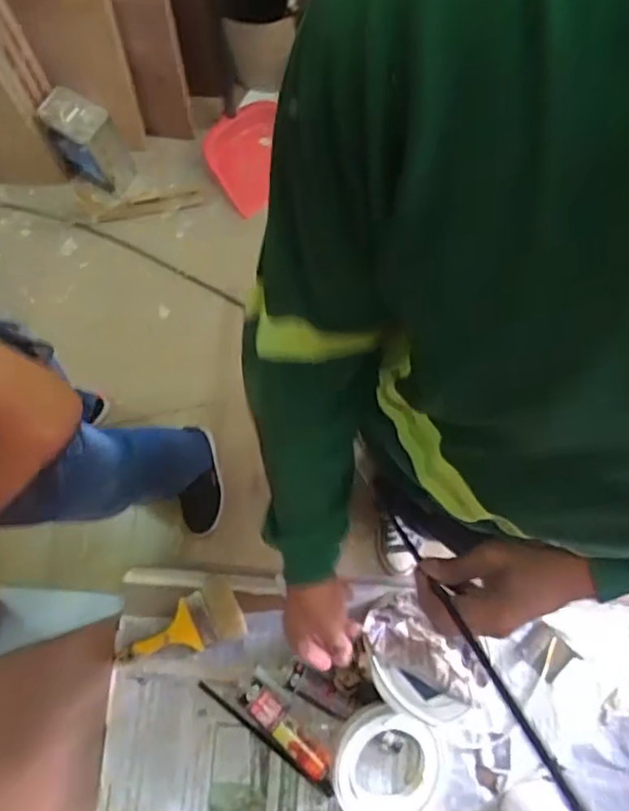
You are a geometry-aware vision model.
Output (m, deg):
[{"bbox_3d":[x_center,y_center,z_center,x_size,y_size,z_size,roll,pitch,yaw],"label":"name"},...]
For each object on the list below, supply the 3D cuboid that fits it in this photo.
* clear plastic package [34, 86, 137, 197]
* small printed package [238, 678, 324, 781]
[{"bbox_3d":[-0.559,-0.647,1.509,0.147,0.255,0.126,35,80,7],"label":"clear plastic package"},{"bbox_3d":[-0.049,0.530,0.994,0.050,0.032,0.178,-44,81,-9],"label":"small printed package"}]

